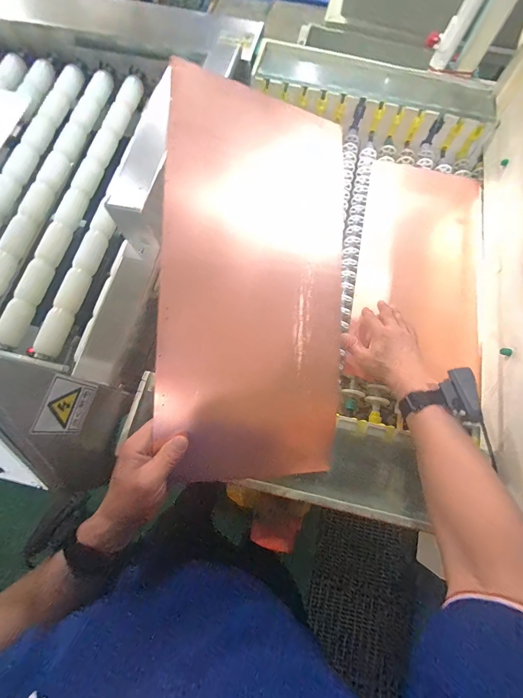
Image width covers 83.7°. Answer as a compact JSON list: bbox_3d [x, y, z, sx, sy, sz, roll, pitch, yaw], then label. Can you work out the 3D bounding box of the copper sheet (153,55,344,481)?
[{"bbox_3d":[-0.006,-0.073,0.380,0.239,0.028,0.489,1,93,-22],"label":"copper sheet"}]

